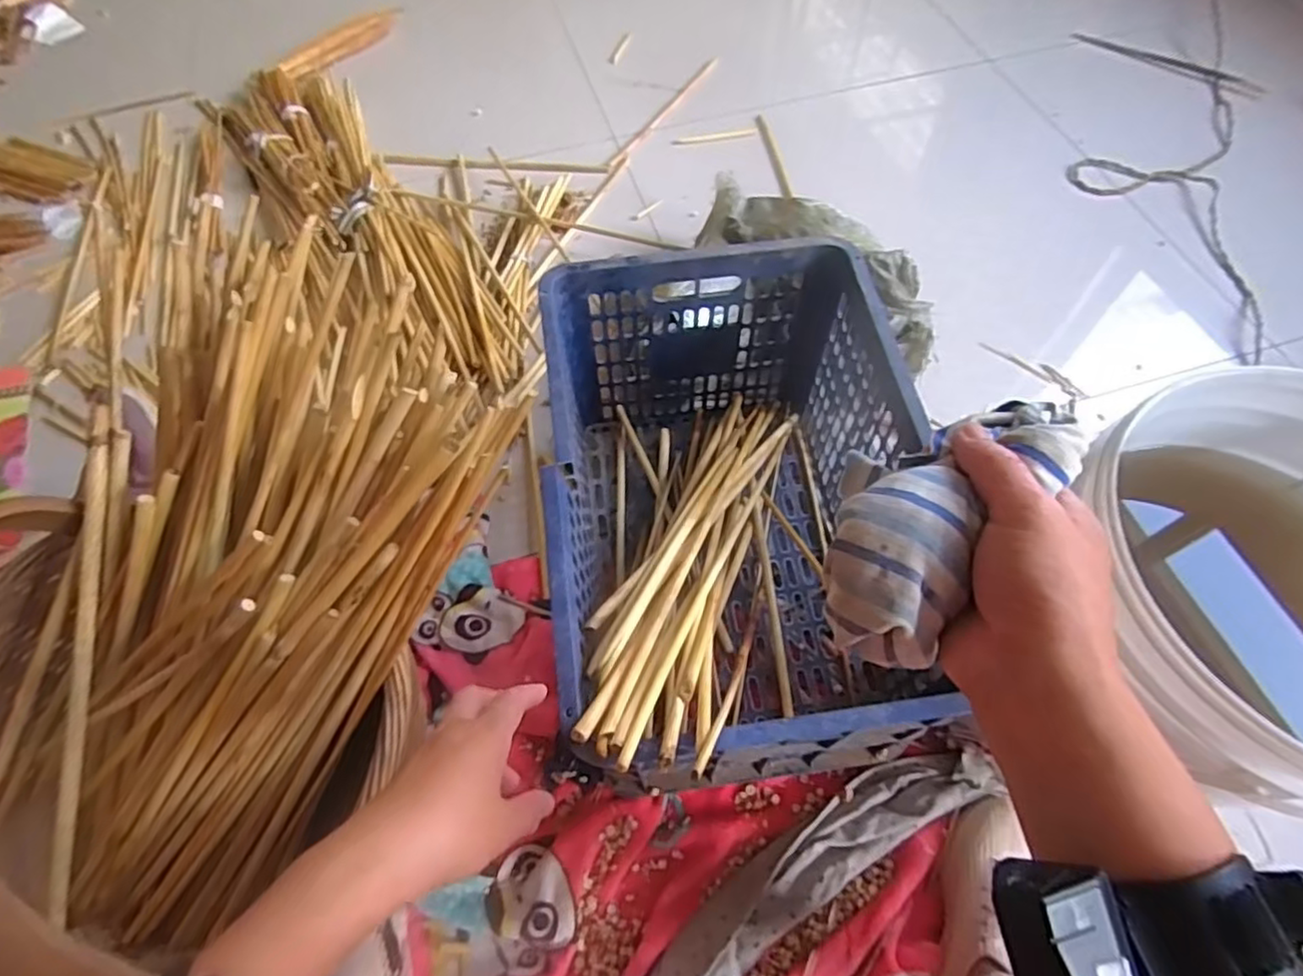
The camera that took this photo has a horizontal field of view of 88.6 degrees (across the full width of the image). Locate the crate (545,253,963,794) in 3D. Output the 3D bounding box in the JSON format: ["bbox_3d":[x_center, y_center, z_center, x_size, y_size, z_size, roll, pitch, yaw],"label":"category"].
[{"bbox_3d":[0.076,0.026,0.704,0.320,0.321,0.490,-5,62,-1],"label":"crate"}]

